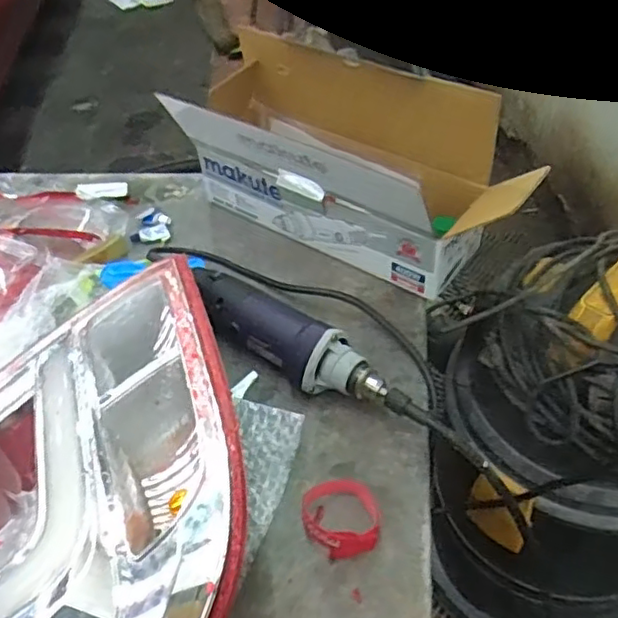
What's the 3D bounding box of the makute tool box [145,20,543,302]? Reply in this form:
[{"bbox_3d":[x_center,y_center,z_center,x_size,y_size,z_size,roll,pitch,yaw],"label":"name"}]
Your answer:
[{"bbox_3d":[0.042,-0.149,0.666,0.365,0.160,0.131,25,54,27],"label":"makute tool box"}]

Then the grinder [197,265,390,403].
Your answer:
[{"bbox_3d":[-0.031,0.027,0.579,0.229,0.049,0.055,27,55,28],"label":"grinder"}]

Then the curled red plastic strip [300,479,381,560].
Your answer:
[{"bbox_3d":[0.024,0.156,0.476,0.056,0.013,0.058,-15,47,-9],"label":"curled red plastic strip"}]

